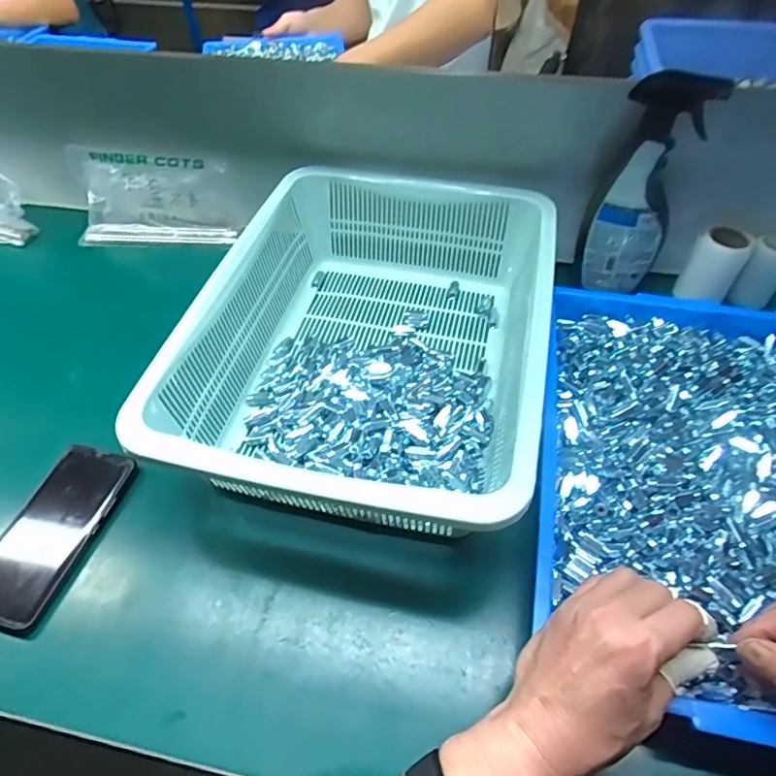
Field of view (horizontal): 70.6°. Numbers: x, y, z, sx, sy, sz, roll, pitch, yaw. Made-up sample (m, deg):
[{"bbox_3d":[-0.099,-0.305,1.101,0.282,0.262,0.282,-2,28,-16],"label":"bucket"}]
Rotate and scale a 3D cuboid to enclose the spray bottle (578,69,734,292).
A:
[{"bbox_3d":[0.274,-0.214,0.596,0.086,0.233,0.047,10,50,10],"label":"spray bottle"}]

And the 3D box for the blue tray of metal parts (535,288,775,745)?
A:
[{"bbox_3d":[0.292,0.063,0.492,0.302,0.057,0.446,10,50,9],"label":"blue tray of metal parts"}]

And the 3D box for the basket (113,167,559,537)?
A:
[{"bbox_3d":[-0.007,-0.055,0.560,0.312,0.119,0.425,10,50,10],"label":"basket"}]

